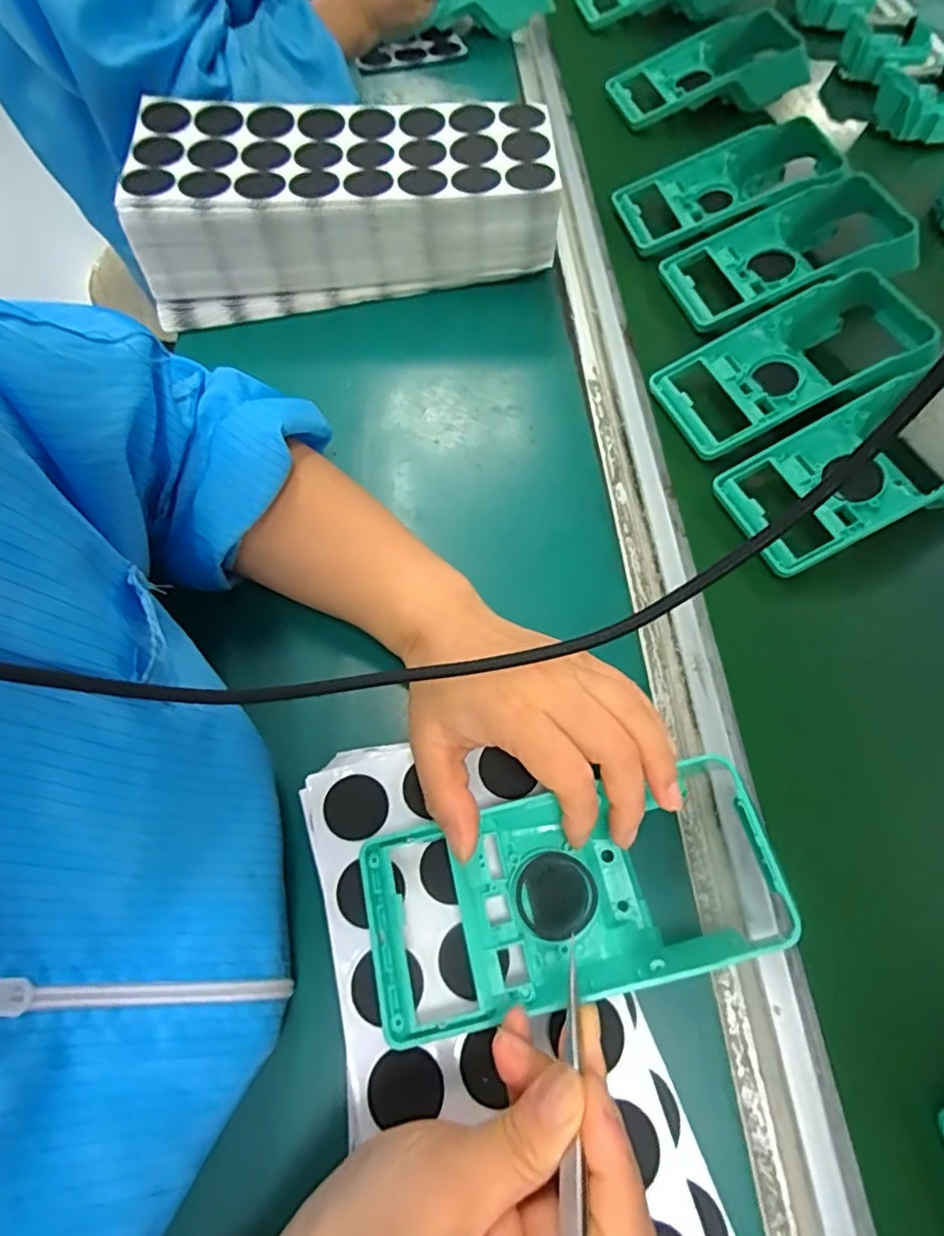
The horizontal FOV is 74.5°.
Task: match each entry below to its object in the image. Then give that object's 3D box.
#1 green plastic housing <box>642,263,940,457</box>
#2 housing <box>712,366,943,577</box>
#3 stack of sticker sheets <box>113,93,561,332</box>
[{"bbox_3d":[0.225,-0.180,0.433,0.180,0.053,0.094,-16,65,-9],"label":"green plastic housing"},{"bbox_3d":[0.256,-0.098,0.396,0.185,0.052,0.089,-19,65,-10],"label":"housing"},{"bbox_3d":[-0.096,-0.316,0.478,0.302,0.082,0.142,-9,64,-6],"label":"stack of sticker sheets"}]

